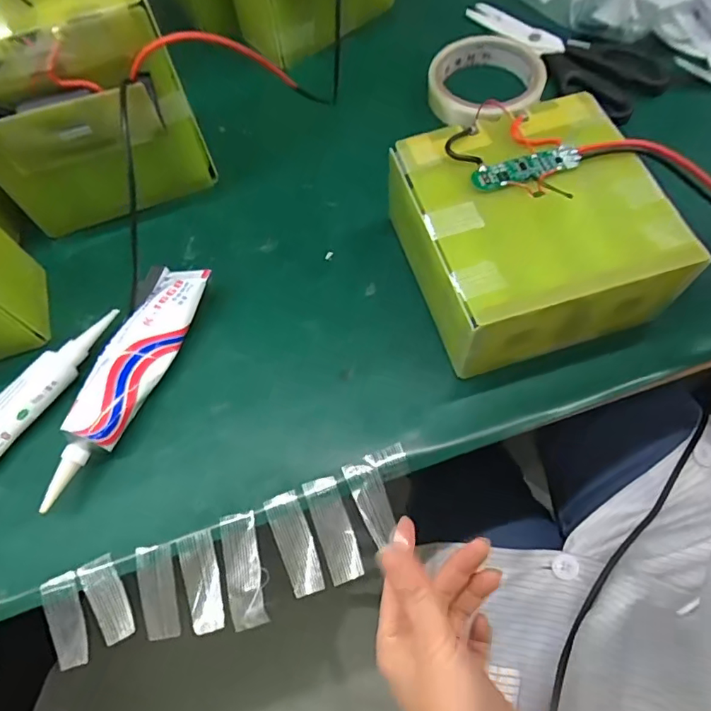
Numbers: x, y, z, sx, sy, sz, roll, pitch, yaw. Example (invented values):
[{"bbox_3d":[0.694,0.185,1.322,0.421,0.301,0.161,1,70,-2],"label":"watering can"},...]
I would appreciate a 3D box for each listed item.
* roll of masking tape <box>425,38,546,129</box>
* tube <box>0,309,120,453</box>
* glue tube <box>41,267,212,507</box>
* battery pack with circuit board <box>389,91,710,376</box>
[{"bbox_3d":[0.117,-0.245,0.447,0.100,0.029,0.116,8,66,7],"label":"roll of masking tape"},{"bbox_3d":[-0.217,0.029,0.334,0.031,0.023,0.152,35,72,18],"label":"tube"},{"bbox_3d":[-0.148,0.013,0.334,0.040,0.028,0.168,19,68,12],"label":"glue tube"},{"bbox_3d":[0.111,-0.077,0.337,0.145,0.080,0.147,-16,65,-4],"label":"battery pack with circuit board"}]

